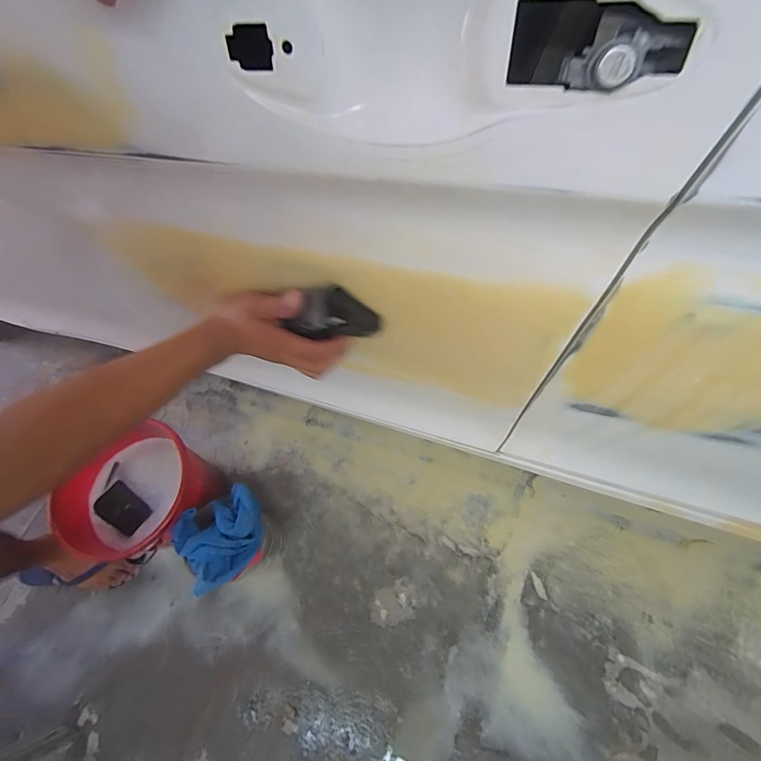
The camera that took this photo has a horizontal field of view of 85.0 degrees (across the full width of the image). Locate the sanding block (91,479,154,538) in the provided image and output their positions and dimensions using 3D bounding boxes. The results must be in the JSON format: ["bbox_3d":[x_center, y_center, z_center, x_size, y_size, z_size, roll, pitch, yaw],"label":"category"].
[{"bbox_3d":[-0.553,0.275,0.888,0.112,0.016,0.073,31,71,16],"label":"sanding block"}]

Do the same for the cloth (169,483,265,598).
[{"bbox_3d":[-0.308,0.302,0.812,0.170,0.078,0.162,-40,69,-14],"label":"cloth"}]

